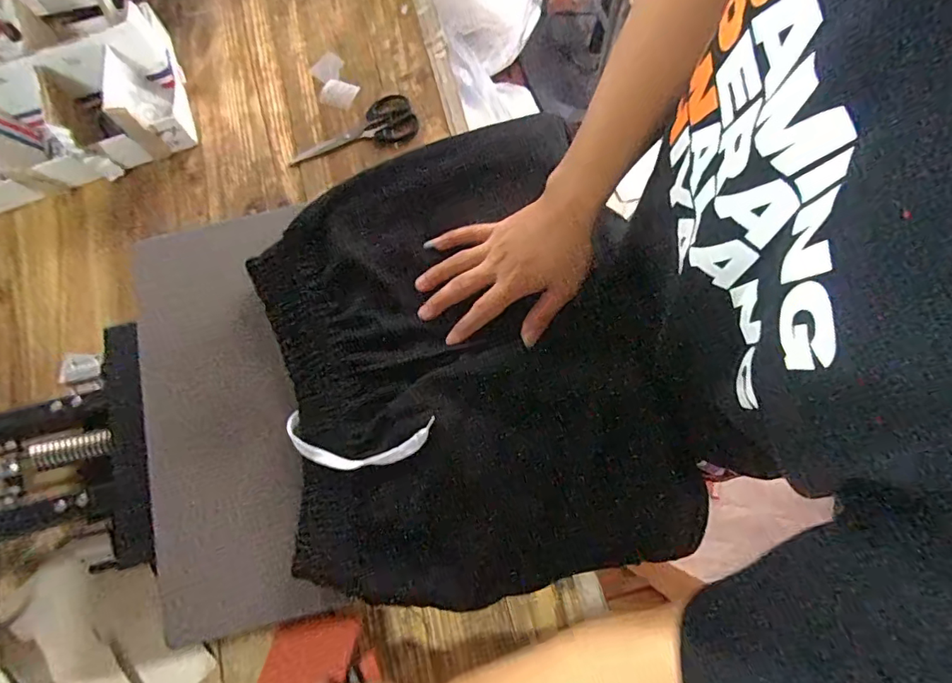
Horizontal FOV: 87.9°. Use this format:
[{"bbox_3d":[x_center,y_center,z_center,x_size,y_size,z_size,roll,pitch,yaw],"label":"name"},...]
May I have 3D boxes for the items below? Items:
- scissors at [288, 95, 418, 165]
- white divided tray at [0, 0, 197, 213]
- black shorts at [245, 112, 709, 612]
[{"bbox_3d":[-0.167,-0.280,0.673,0.174,0.008,0.073,-27,75,-6],"label":"scissors"},{"bbox_3d":[-0.539,-0.292,0.633,0.308,0.111,0.159,-24,75,-5],"label":"white divided tray"},{"bbox_3d":[-0.013,-0.001,0.463,0.340,0.055,0.439,-13,74,-2],"label":"black shorts"}]

